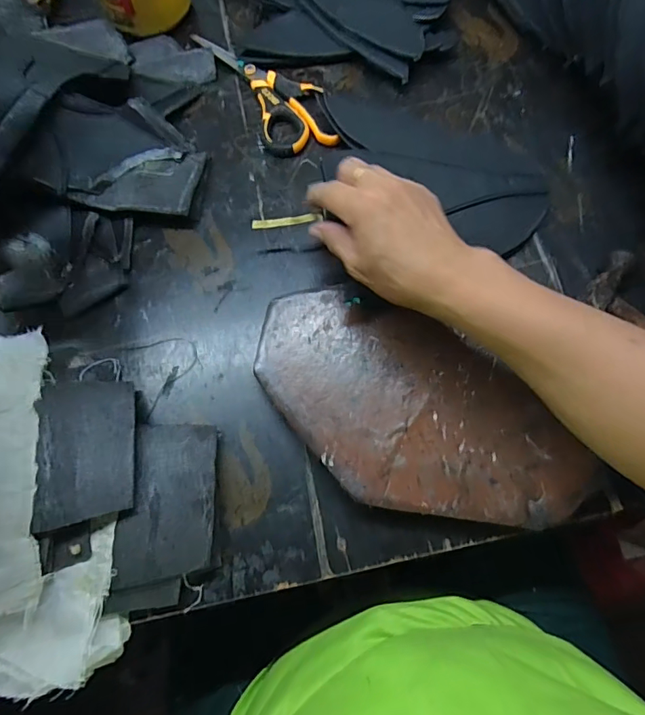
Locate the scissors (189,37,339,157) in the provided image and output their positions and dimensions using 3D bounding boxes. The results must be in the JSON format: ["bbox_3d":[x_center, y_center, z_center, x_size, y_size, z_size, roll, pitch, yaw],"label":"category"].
[{"bbox_3d":[-0.055,-0.279,0.476,0.073,0.009,0.191,-29,73,-7],"label":"scissors"}]

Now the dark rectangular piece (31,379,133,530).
[{"bbox_3d":[-0.165,0.062,0.330,0.061,0.008,0.103,-1,57,-22],"label":"dark rectangular piece"}]

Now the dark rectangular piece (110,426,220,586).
[{"bbox_3d":[-0.110,0.101,0.337,0.062,0.010,0.109,3,67,-9],"label":"dark rectangular piece"}]

